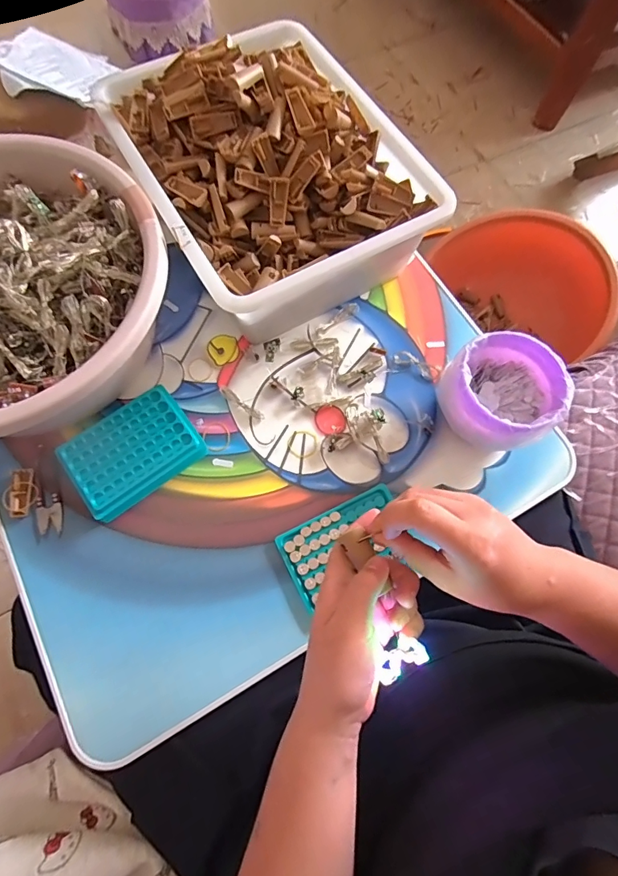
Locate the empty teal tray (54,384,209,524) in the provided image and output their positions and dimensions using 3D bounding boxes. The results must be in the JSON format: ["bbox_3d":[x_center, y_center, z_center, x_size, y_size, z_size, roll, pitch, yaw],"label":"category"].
[{"bbox_3d":[-0.188,0.014,0.464,0.131,0.020,0.096,-36,76,-13],"label":"empty teal tray"}]

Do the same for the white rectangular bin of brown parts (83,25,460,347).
[{"bbox_3d":[-0.053,-0.319,0.523,0.281,0.128,0.362,-28,74,-11],"label":"white rectangular bin of brown parts"}]

